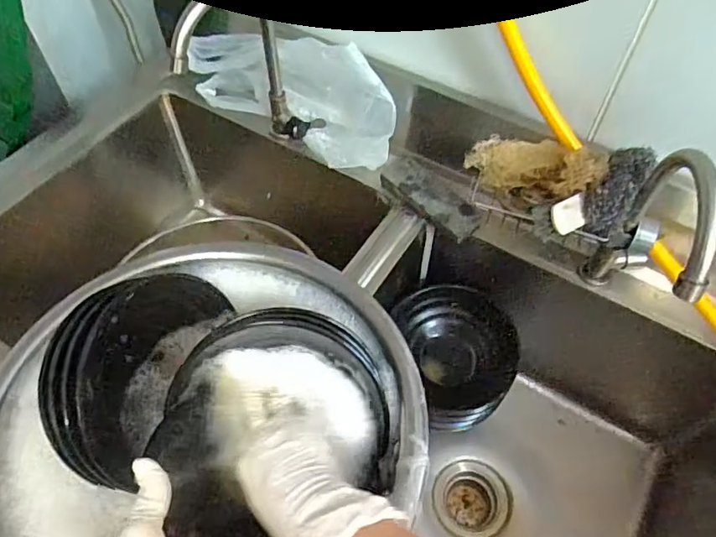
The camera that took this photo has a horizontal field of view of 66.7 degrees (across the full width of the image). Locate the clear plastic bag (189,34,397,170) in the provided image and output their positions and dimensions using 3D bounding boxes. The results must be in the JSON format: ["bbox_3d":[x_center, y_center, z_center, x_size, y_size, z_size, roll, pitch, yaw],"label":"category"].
[{"bbox_3d":[-0.107,-0.268,0.808,0.358,0.169,0.077,27,56,24],"label":"clear plastic bag"}]

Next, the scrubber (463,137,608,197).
[{"bbox_3d":[0.206,-0.120,0.637,0.153,0.058,0.058,20,54,20],"label":"scrubber"}]

